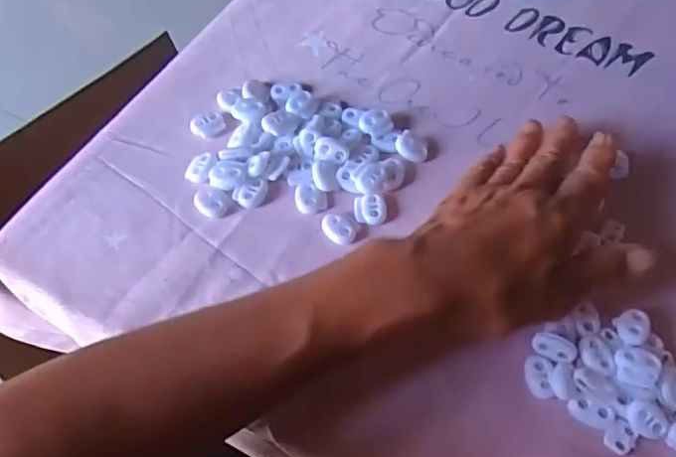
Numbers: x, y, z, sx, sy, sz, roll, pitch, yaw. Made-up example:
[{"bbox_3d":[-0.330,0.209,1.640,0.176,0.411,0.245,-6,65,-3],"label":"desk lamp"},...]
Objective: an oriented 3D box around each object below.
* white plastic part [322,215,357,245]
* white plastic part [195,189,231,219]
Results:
[{"bbox_3d":[0.000,0.000,0.353,0.022,0.004,0.016,35,65,20],"label":"white plastic part"},{"bbox_3d":[-0.078,-0.016,0.362,0.021,0.006,0.017,28,63,16],"label":"white plastic part"}]

